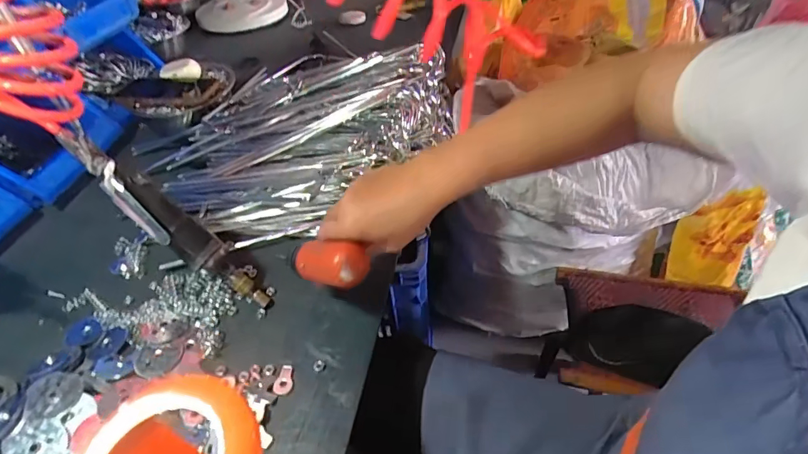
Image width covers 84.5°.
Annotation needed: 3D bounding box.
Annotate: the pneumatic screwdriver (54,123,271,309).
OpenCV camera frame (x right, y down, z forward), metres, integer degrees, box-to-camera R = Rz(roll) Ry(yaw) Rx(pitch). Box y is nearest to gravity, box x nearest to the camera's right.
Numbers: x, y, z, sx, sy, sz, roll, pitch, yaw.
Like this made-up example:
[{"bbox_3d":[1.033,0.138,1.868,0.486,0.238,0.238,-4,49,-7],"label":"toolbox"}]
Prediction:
[{"bbox_3d":[-0.245,-0.001,0.467,0.033,0.257,0.042,-29,22,45],"label":"pneumatic screwdriver"}]

